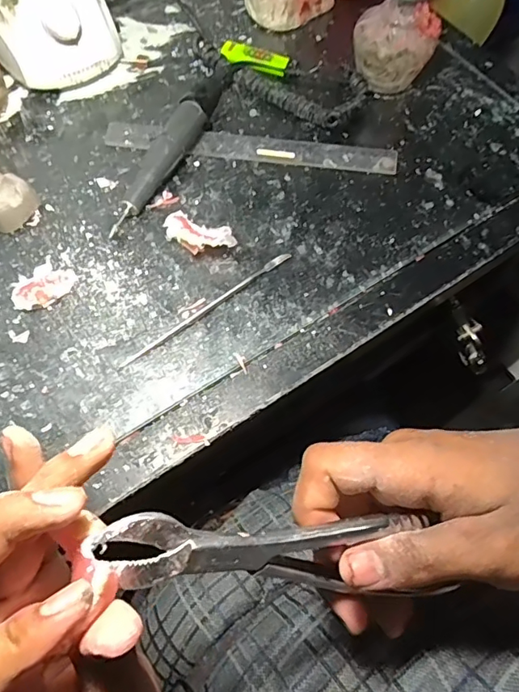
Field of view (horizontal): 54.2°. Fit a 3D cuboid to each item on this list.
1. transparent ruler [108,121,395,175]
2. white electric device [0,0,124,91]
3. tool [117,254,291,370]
[{"bbox_3d":[-0.007,-0.181,0.463,0.263,0.004,0.031,5,71,0],"label":"transparent ruler"},{"bbox_3d":[-0.212,-0.323,0.473,0.111,0.090,0.157,-28,70,-15],"label":"white electric device"},{"bbox_3d":[-0.039,-0.030,0.384,0.156,0.005,0.007,-35,72,-18],"label":"tool"}]

